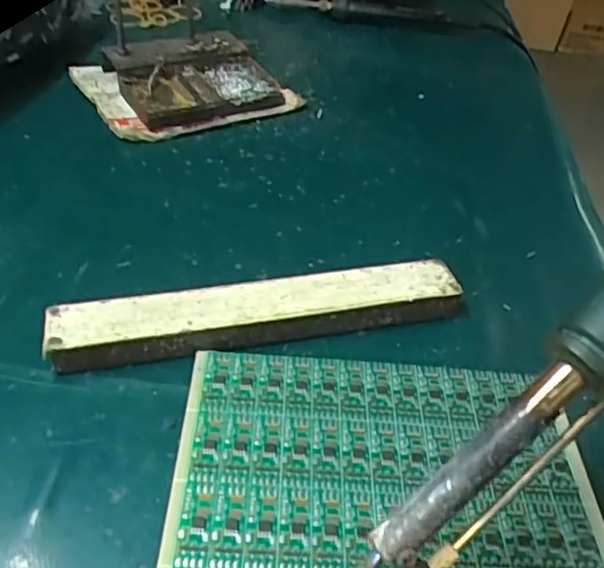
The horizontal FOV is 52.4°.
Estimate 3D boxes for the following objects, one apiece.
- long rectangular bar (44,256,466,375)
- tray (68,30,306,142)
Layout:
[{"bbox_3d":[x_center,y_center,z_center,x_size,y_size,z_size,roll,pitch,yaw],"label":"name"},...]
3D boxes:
[{"bbox_3d":[-0.017,0.013,0.302,0.197,0.019,0.030,-8,43,-16],"label":"long rectangular bar"},{"bbox_3d":[-0.092,-0.162,0.488,0.144,0.033,0.114,-20,47,-28],"label":"tray"}]

